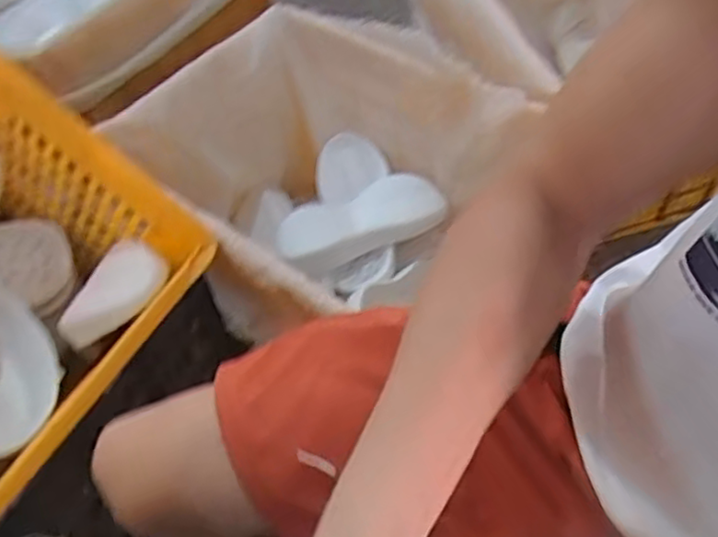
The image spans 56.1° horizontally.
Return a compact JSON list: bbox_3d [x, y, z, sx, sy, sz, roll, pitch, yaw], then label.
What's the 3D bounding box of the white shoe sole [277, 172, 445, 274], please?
[{"bbox_3d":[0.003,-0.082,1.183,0.299,0.052,0.108,-20,53,-11],"label":"white shoe sole"}]

